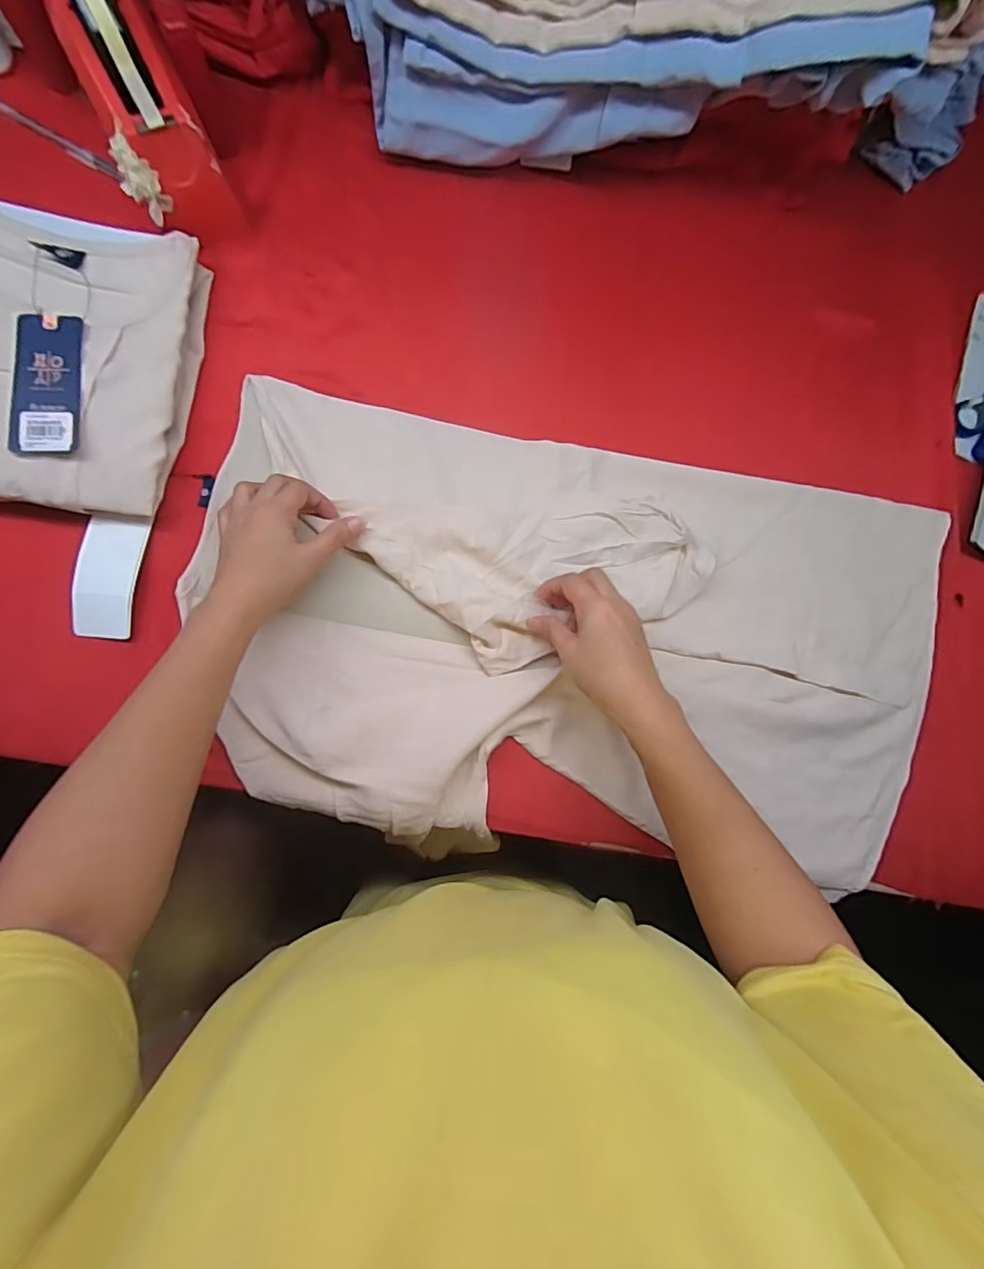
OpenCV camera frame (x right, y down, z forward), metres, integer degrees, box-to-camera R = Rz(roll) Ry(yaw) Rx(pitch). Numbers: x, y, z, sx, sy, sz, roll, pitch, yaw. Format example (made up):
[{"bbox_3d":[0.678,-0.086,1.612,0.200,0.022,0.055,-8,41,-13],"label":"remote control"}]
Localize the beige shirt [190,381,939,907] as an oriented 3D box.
[{"bbox_3d":[0.084,0.000,0.449,0.669,0.029,0.357,9,82,-5],"label":"beige shirt"}]

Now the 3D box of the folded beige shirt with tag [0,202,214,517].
[{"bbox_3d":[-0.367,-0.230,0.417,0.204,0.053,0.252,6,82,-5],"label":"folded beige shirt with tag"}]

